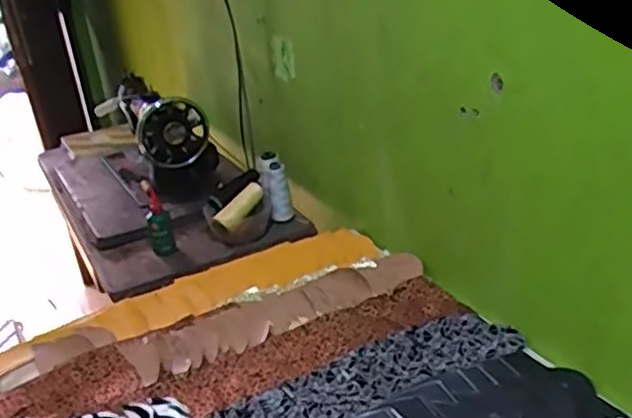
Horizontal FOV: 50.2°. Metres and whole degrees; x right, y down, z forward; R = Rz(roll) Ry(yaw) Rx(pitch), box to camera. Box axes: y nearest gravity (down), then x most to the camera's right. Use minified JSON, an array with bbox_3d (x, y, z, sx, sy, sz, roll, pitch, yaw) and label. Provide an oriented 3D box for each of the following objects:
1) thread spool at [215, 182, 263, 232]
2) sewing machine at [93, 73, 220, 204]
[{"bbox_3d":[-0.136,-0.003,1.238,0.028,0.035,0.110,15,51,39],"label":"thread spool"},{"bbox_3d":[-0.344,-0.152,1.448,0.139,0.207,0.307,-22,30,-29],"label":"sewing machine"}]

